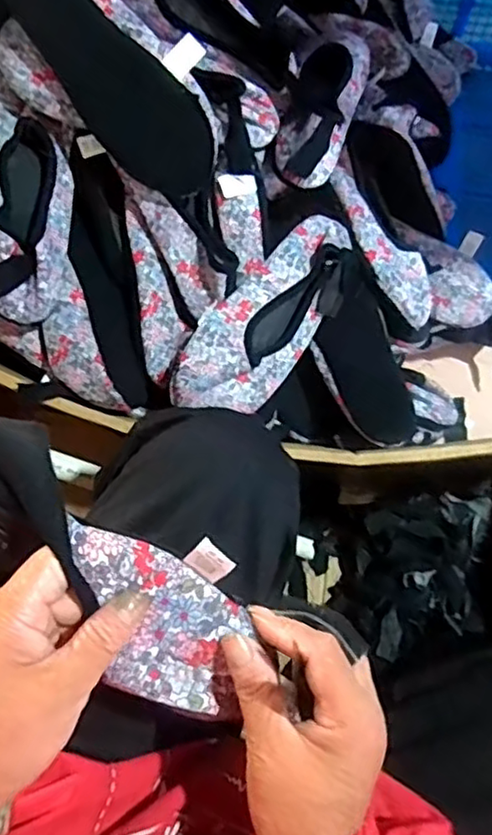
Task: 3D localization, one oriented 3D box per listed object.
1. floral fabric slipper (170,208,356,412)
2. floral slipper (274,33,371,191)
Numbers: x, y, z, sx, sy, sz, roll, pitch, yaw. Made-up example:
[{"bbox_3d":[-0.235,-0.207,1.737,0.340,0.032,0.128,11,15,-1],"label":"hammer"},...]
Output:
[{"bbox_3d":[0.026,-0.098,0.646,0.083,0.054,0.242,37,74,13],"label":"floral fabric slipper"},{"bbox_3d":[0.085,-0.352,0.704,0.073,0.062,0.230,17,71,6],"label":"floral slipper"}]

